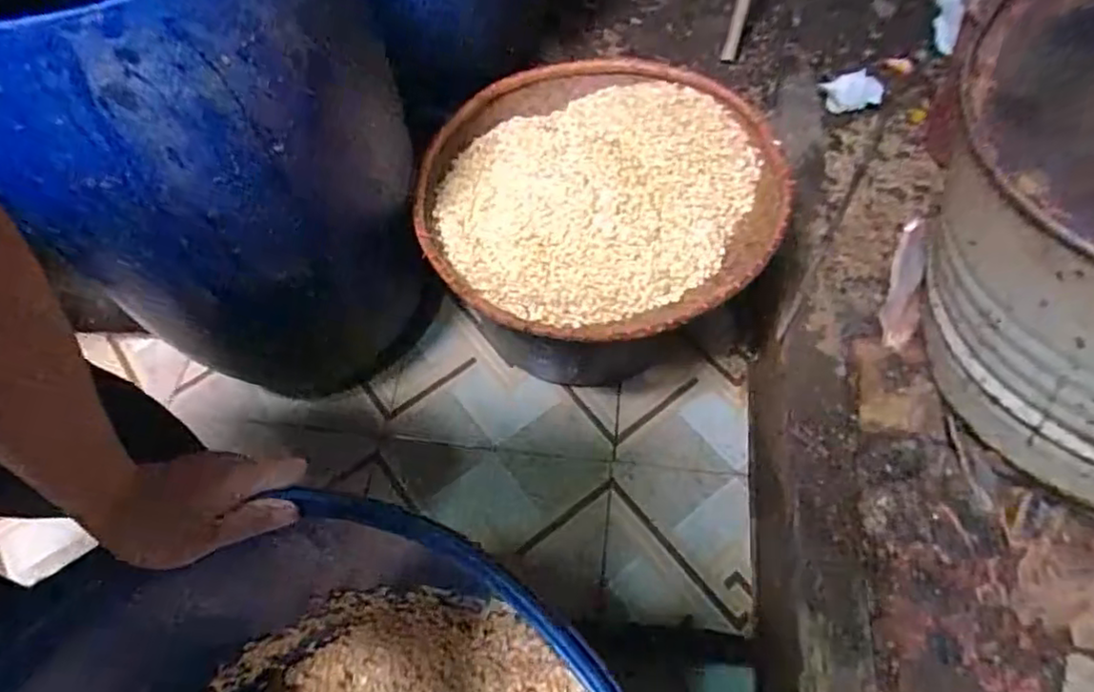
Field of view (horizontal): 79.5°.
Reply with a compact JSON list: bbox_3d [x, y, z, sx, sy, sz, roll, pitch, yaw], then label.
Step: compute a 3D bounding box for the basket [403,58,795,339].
[{"bbox_3d":[0.074,-0.241,0.992,0.522,0.097,0.526,3,59,2],"label":"basket"}]

